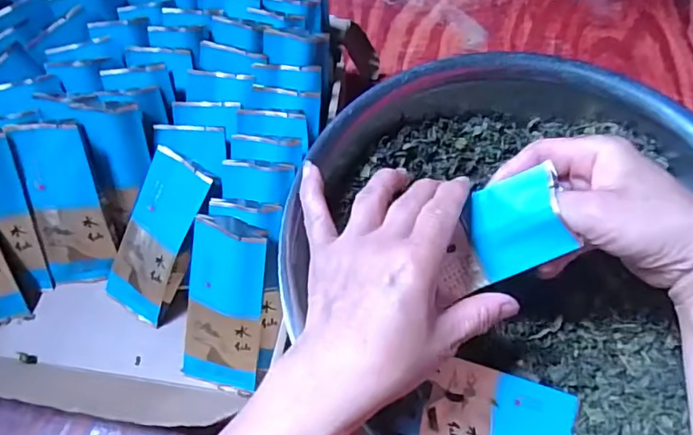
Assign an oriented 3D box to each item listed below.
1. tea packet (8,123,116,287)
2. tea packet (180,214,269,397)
[{"bbox_3d":[-0.206,-0.007,0.397,0.049,0.125,0.012,-4,23,-5],"label":"tea packet"},{"bbox_3d":[-0.083,0.064,0.370,0.054,0.126,0.023,12,21,4],"label":"tea packet"}]

